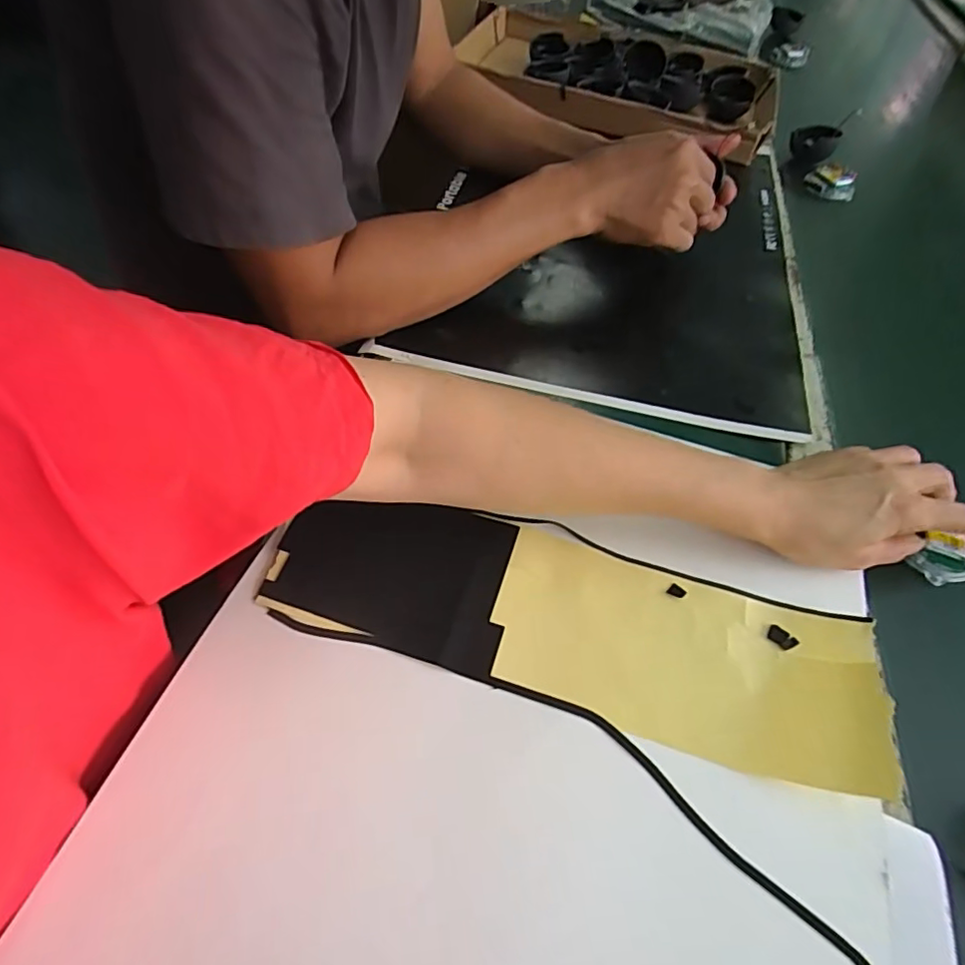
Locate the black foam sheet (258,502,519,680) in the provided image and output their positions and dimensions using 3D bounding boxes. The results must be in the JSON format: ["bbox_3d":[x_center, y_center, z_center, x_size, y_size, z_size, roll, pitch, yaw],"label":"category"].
[{"bbox_3d":[-0.054,0.054,0.354,0.137,0.013,0.096,12,61,3],"label":"black foam sheet"}]

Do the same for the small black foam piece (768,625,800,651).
[{"bbox_3d":[0.182,0.094,0.351,0.017,0.004,0.011,37,60,20],"label":"small black foam piece"}]

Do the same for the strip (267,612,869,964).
[{"bbox_3d":[0.033,0.132,0.308,0.327,0.004,0.043,25,57,13],"label":"strip"}]

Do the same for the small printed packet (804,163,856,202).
[{"bbox_3d":[0.447,-0.389,0.747,0.061,0.025,0.042,1,53,-4],"label":"small printed packet"}]

